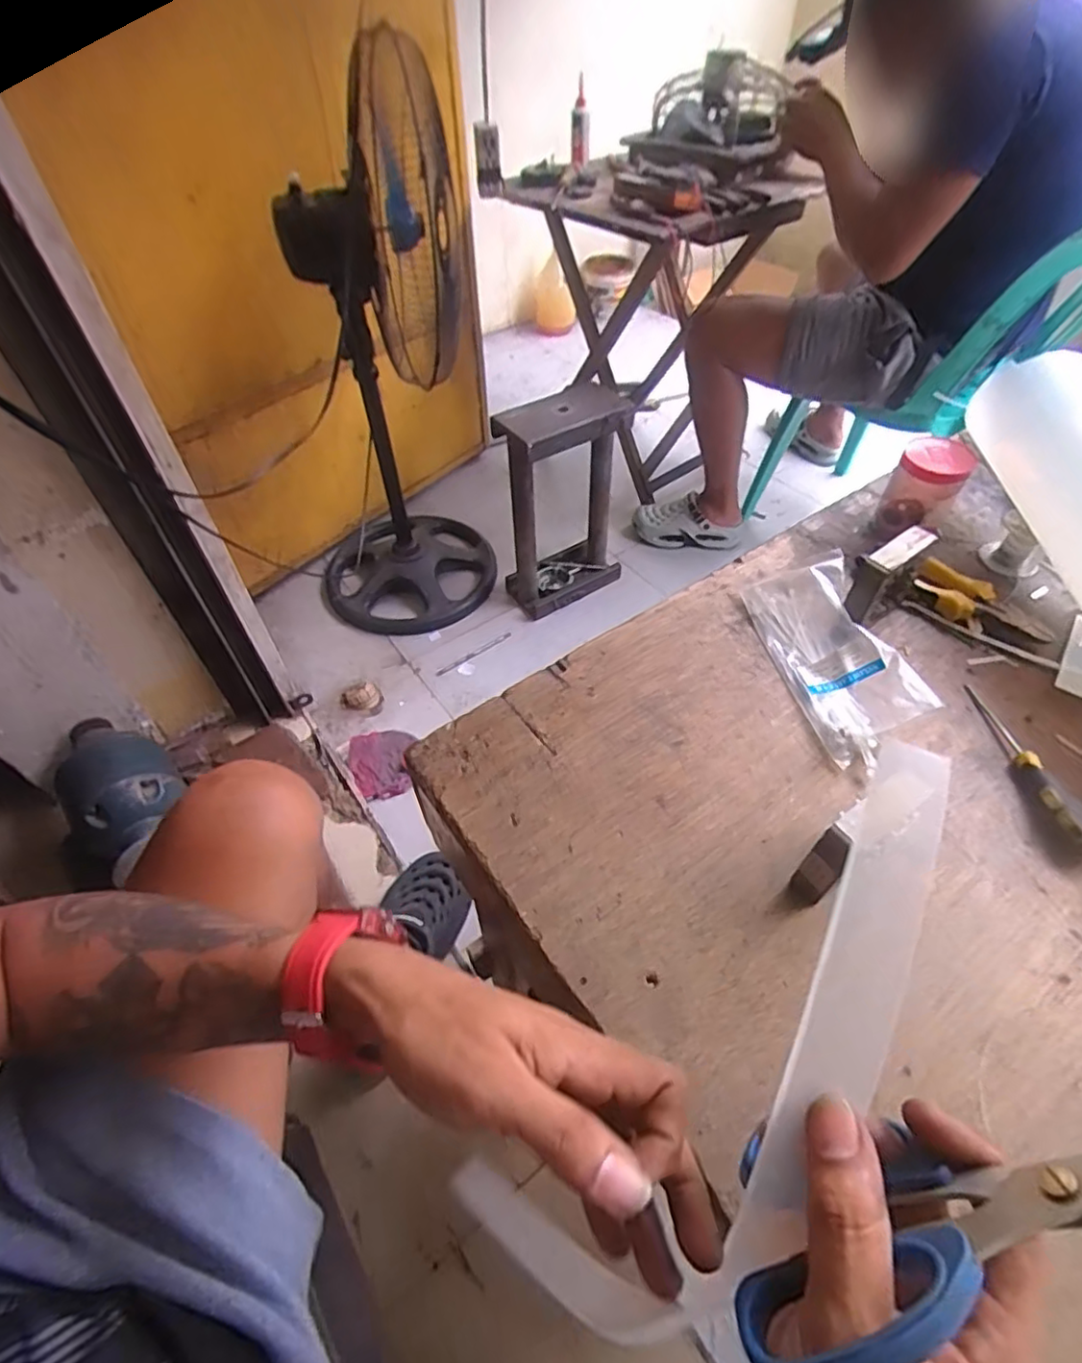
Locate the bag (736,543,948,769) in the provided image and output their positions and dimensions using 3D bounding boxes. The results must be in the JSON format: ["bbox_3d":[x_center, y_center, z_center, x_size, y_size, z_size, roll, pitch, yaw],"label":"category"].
[{"bbox_3d":[0.230,-0.027,0.491,0.075,0.036,0.186,-8,50,-5],"label":"bag"}]

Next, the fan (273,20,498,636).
[{"bbox_3d":[-0.329,-0.540,1.204,0.402,1.015,0.552,-4,50,-2],"label":"fan"}]

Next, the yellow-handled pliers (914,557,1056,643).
[{"bbox_3d":[0.372,-0.069,0.521,0.106,0.034,0.044,37,60,28],"label":"yellow-handled pliers"}]

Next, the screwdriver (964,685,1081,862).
[{"bbox_3d":[0.340,0.056,0.434,0.020,0.019,0.140,-4,50,-1],"label":"screwdriver"}]

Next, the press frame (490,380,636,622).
[{"bbox_3d":[0.063,-0.396,1.383,0.289,0.454,0.153,-31,56,-22],"label":"press frame"}]

